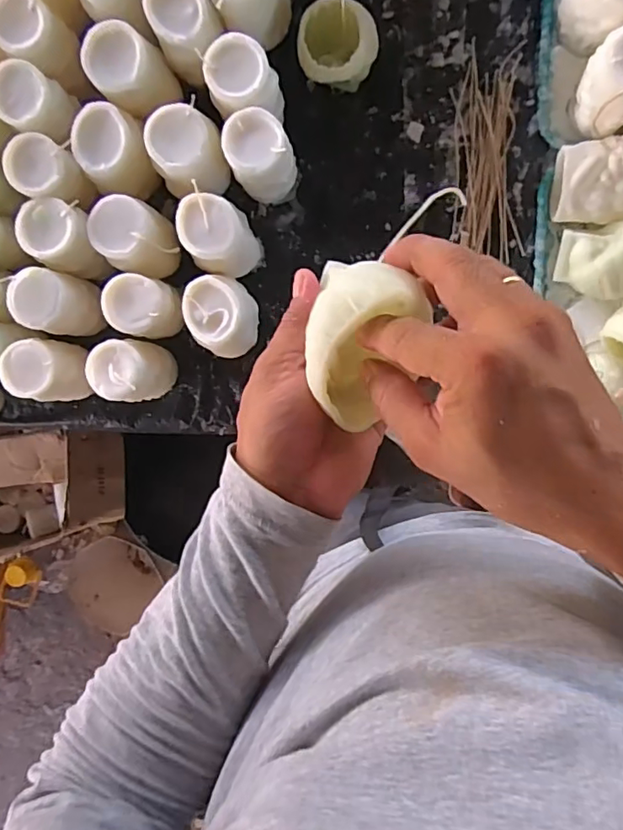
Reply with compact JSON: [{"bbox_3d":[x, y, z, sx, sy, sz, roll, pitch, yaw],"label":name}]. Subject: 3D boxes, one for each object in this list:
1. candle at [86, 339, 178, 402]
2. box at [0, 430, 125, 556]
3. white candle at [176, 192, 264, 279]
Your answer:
[{"bbox_3d":[-0.189,-0.048,0.587,0.055,0.105,0.062,0,97,6],"label":"candle"},{"bbox_3d":[-0.562,0.146,1.012,0.459,0.160,0.222,-11,96,7],"label":"box"},{"bbox_3d":[-0.092,-0.184,0.569,0.065,0.100,0.076,-11,96,7],"label":"white candle"}]

